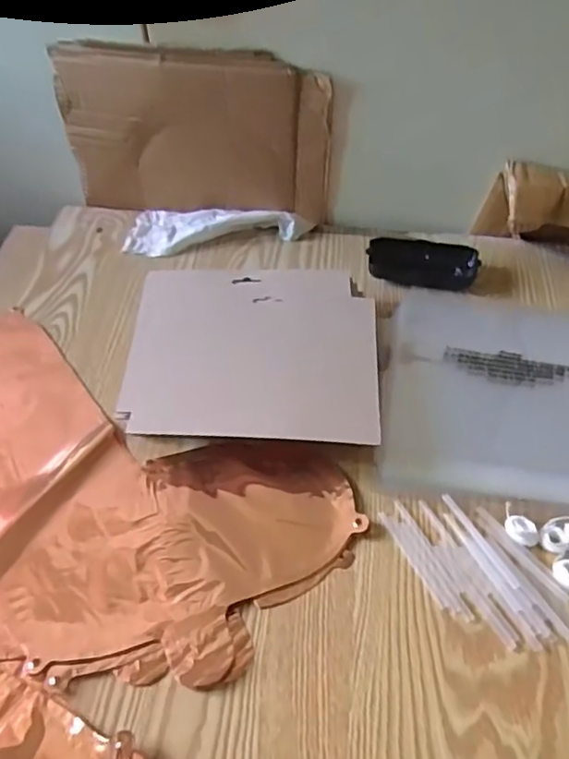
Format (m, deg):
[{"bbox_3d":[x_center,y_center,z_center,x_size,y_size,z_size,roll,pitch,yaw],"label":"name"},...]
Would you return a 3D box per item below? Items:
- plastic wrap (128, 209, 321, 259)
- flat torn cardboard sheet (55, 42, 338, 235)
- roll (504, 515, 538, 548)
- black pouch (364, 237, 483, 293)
[{"bbox_3d":[-0.073,-0.169,0.666,0.197,0.026,0.075,1,49,2],"label":"plastic wrap"},{"bbox_3d":[-0.093,-0.249,0.632,0.276,0.178,0.013,7,50,7],"label":"flat torn cardboard sheet"},{"bbox_3d":[0.168,0.108,0.431,0.017,0.010,0.022,-16,51,-13],"label":"roll"},{"bbox_3d":[0.145,-0.123,0.638,0.110,0.021,0.056,4,49,4],"label":"black pouch"}]

